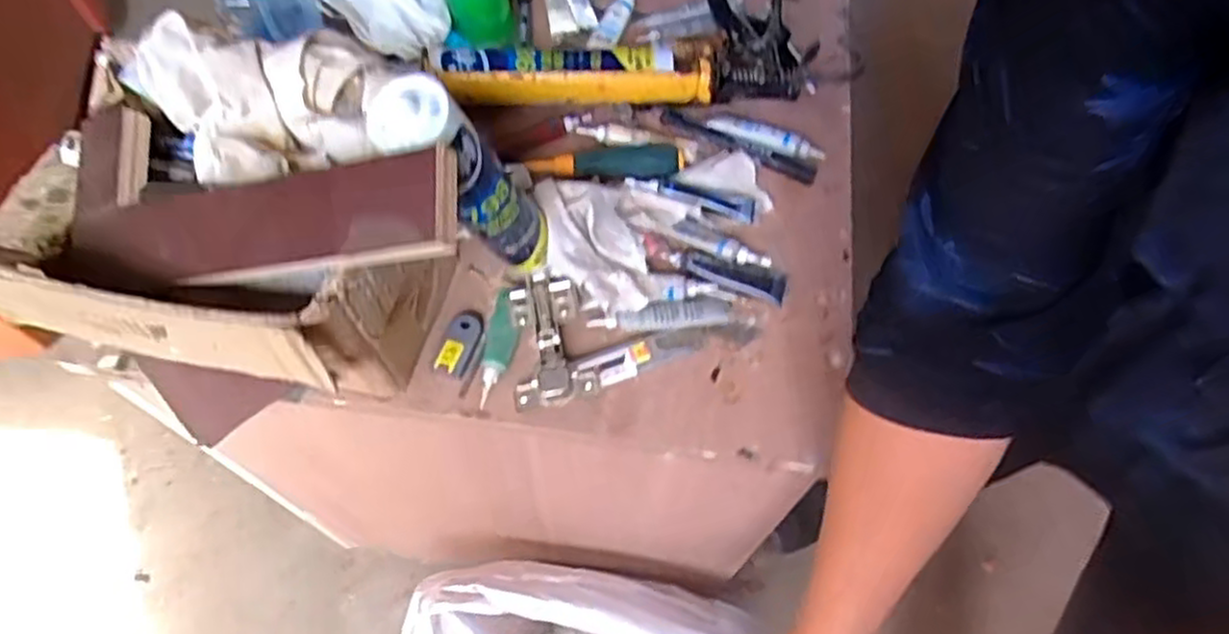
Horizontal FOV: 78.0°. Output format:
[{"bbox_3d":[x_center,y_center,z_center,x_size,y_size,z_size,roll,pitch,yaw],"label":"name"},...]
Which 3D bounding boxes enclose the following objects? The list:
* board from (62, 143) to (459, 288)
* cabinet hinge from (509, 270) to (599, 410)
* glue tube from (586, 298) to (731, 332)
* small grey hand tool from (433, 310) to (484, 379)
[{"bbox_3d":[-0.207,-0.049,0.417,0.266,0.021,0.055,-3,81,22],"label":"board"},{"bbox_3d":[-0.047,0.014,0.547,0.054,0.022,0.101,-9,63,-5],"label":"cabinet hinge"},{"bbox_3d":[0.035,-0.002,0.558,0.105,0.015,0.021,-10,63,-6],"label":"glue tube"},{"bbox_3d":[-0.111,0.017,0.550,0.023,0.011,0.054,18,58,9],"label":"small grey hand tool"}]

